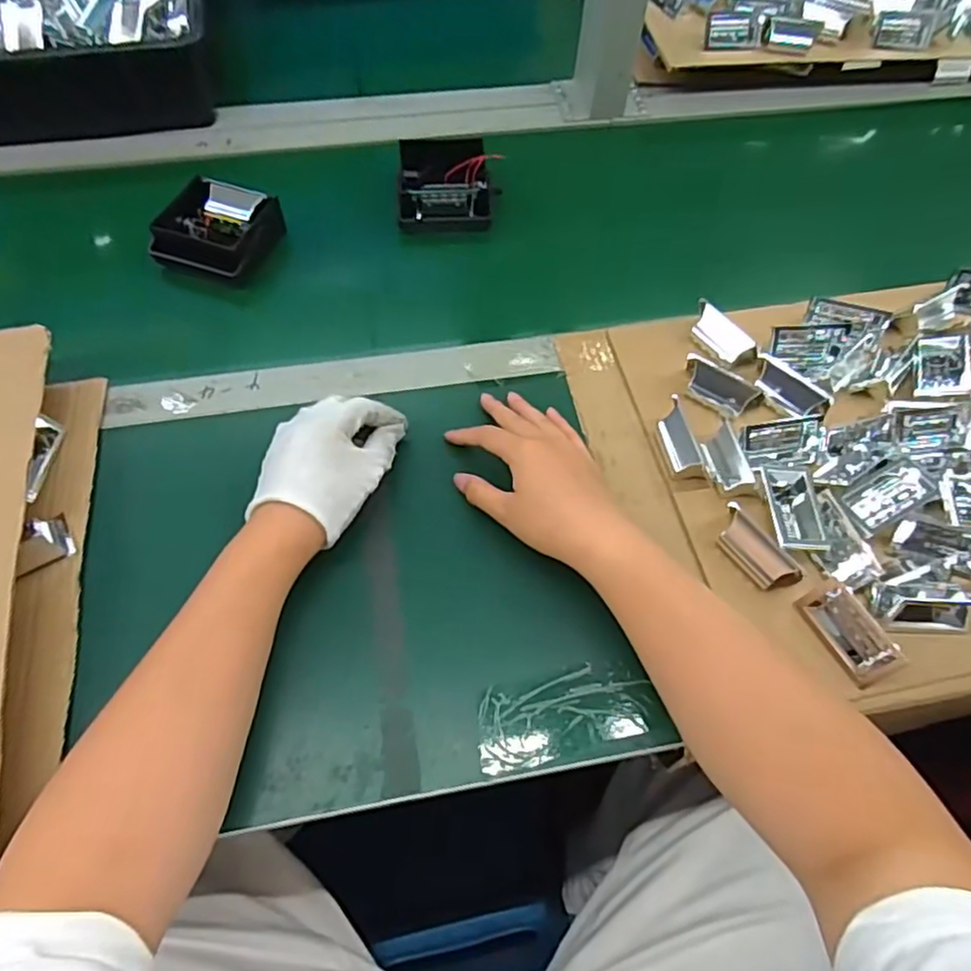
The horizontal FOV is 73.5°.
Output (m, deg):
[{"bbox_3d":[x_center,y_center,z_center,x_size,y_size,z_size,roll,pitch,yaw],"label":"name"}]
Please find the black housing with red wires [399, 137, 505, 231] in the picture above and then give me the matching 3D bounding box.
[{"bbox_3d":[-0.036,-0.296,0.637,0.092,0.041,0.085,-1,61,-3],"label":"black housing with red wires"}]

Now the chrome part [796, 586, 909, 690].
[{"bbox_3d":[0.236,0.093,0.419,0.029,0.024,0.062,-21,63,-13],"label":"chrome part"}]

